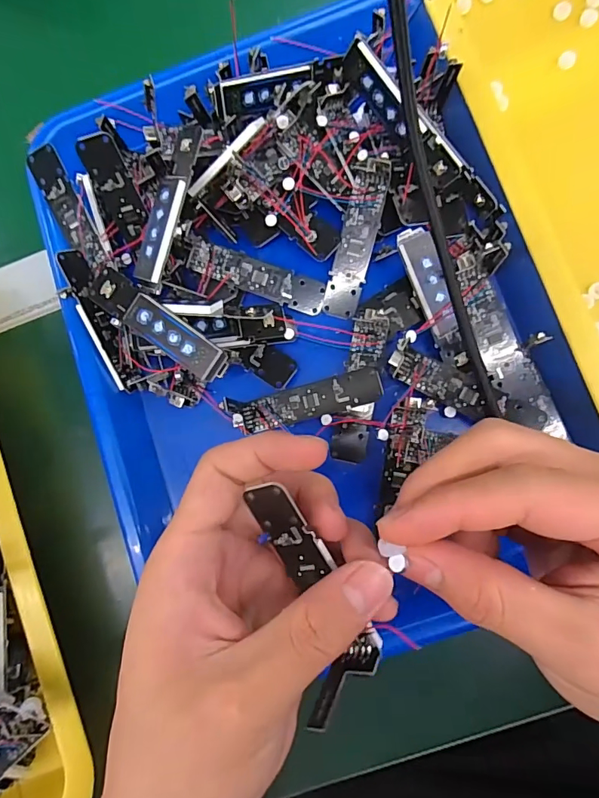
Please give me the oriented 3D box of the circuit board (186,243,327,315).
[{"bbox_3d":[-0.023,-0.067,0.255,0.076,0.005,0.018,18,85,-5],"label":"circuit board"}]

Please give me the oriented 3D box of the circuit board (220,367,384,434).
[{"bbox_3d":[0.003,0.001,0.243,0.081,0.015,0.019,-13,82,4],"label":"circuit board"}]

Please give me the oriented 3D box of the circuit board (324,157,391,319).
[{"bbox_3d":[0.031,-0.086,0.248,0.018,0.004,0.081,16,104,8],"label":"circuit board"}]

